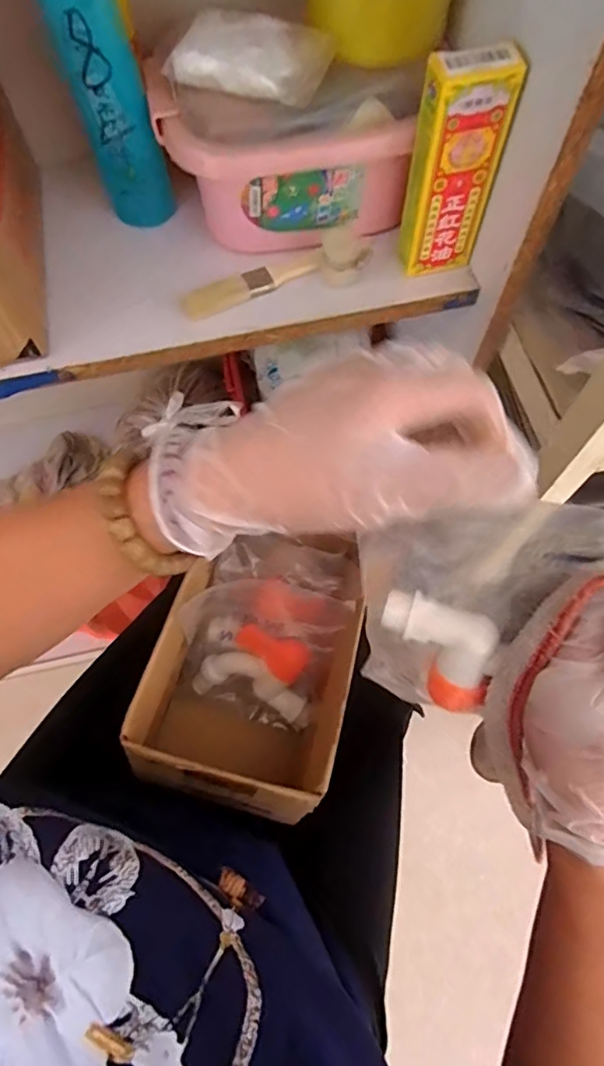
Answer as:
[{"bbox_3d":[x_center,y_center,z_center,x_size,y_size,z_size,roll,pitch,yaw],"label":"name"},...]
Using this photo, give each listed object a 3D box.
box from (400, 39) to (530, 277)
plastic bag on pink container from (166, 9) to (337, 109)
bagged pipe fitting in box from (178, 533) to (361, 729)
[{"bbox_3d":[0.099,-0.234,0.372,0.055,0.133,0.020,-12,68,-4],"label":"box"},{"bbox_3d":[-0.031,-0.298,0.350,0.093,0.020,0.053,17,69,7],"label":"plastic bag on pink container"},{"bbox_3d":[-0.027,0.074,0.435,0.112,0.102,0.122,21,69,9],"label":"bagged pipe fitting in box"}]

